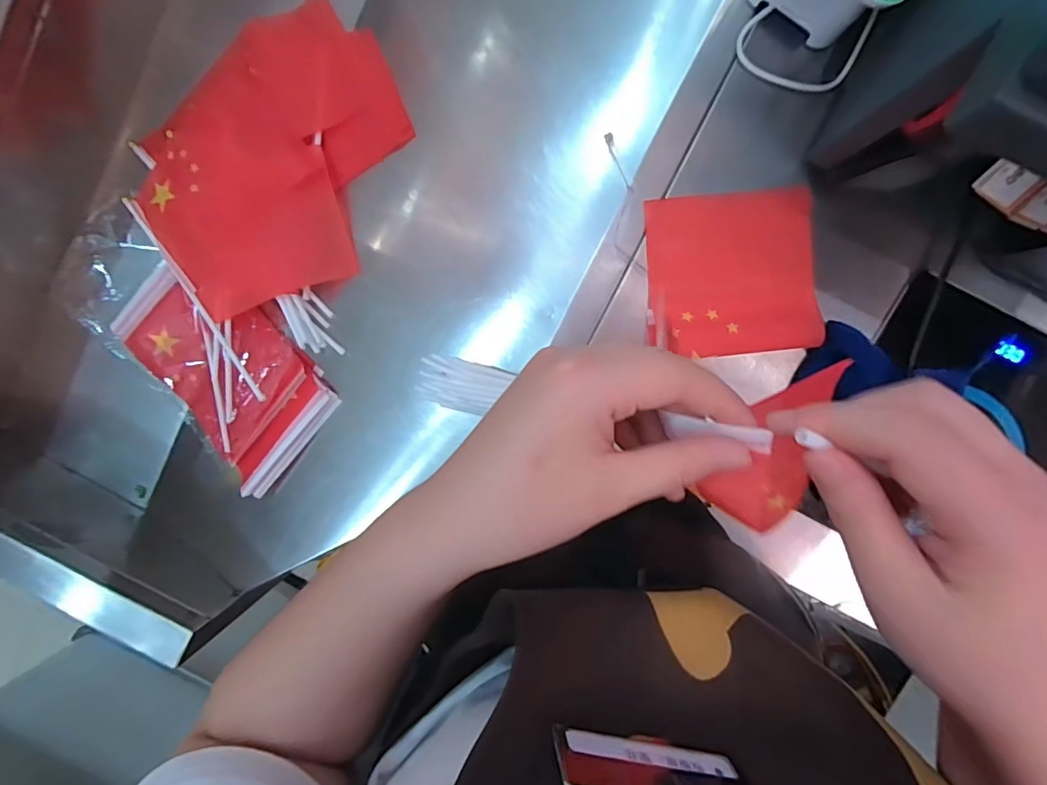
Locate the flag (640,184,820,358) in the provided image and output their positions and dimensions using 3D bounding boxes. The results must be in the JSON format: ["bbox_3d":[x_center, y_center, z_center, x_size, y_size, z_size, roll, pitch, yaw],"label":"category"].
[{"bbox_3d":[0.175,-0.100,0.423,0.137,0.010,0.135,-5,86,5],"label":"flag"}]

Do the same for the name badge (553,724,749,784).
[{"bbox_3d":[0.043,0.126,0.166,0.069,0.021,0.008,17,94,-8],"label":"name badge"}]

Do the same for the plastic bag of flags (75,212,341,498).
[{"bbox_3d":[-0.359,-0.055,0.544,0.355,0.069,0.162,37,96,0],"label":"plastic bag of flags"}]

